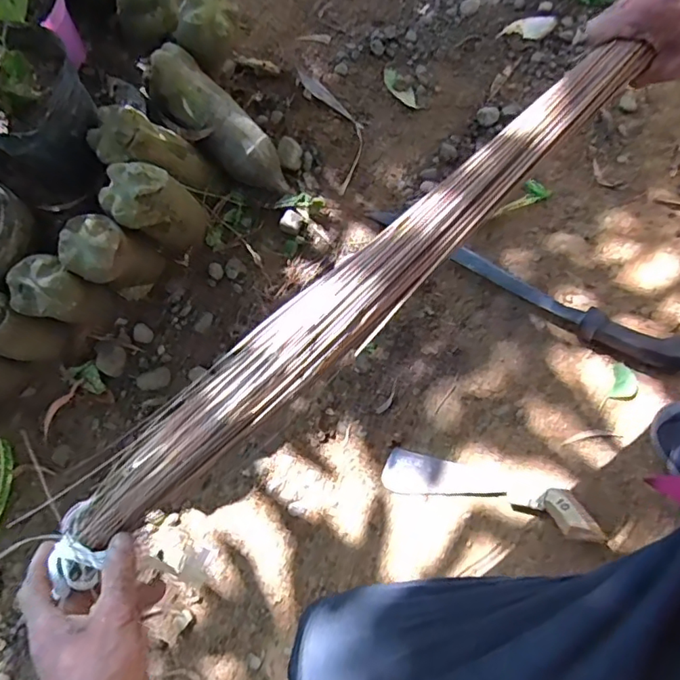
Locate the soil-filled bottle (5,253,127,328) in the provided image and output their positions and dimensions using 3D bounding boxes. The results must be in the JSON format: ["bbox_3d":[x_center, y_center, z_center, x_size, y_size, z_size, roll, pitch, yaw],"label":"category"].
[{"bbox_3d":[-0.404,-0.054,0.828,0.096,0.185,0.083,7,73,4],"label":"soil-filled bottle"}]

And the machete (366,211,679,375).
[{"bbox_3d":[0.287,-0.091,0.851,0.510,0.040,0.077,33,76,25],"label":"machete"}]

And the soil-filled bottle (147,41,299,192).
[{"bbox_3d":[-0.200,-0.348,0.907,0.277,0.073,0.086,41,76,-23],"label":"soil-filled bottle"}]

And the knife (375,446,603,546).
[{"bbox_3d":[0.198,0.208,0.741,0.289,0.027,0.060,10,72,28],"label":"knife"}]

